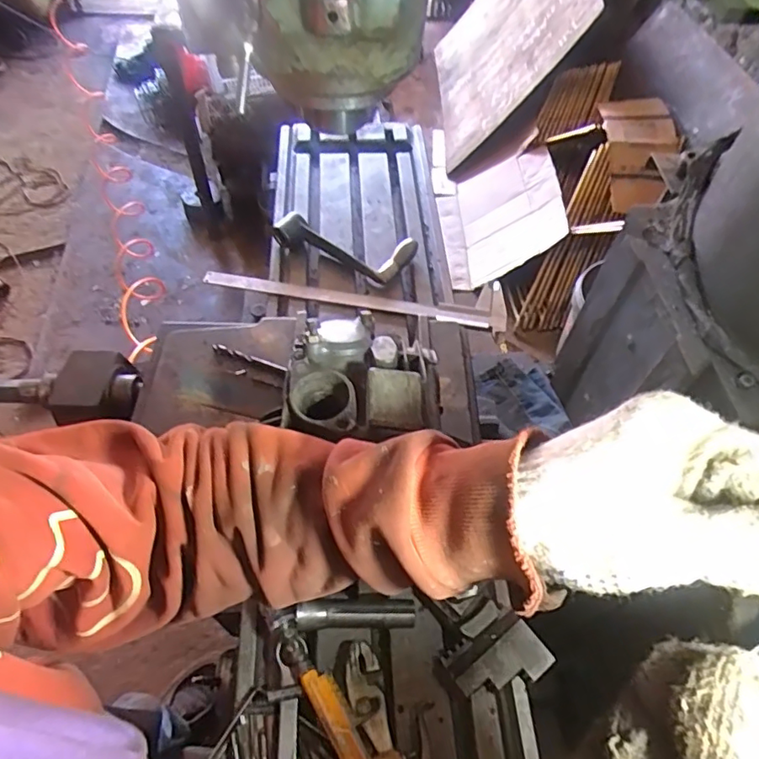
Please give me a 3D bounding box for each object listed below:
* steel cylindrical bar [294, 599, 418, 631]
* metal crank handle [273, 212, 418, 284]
[{"bbox_3d":[-0.020,0.210,0.479,0.103,0.019,0.022,0,56,-4],"label":"steel cylindrical bar"},{"bbox_3d":[-0.051,-0.180,0.748,0.199,0.039,0.081,9,56,3],"label":"metal crank handle"}]

